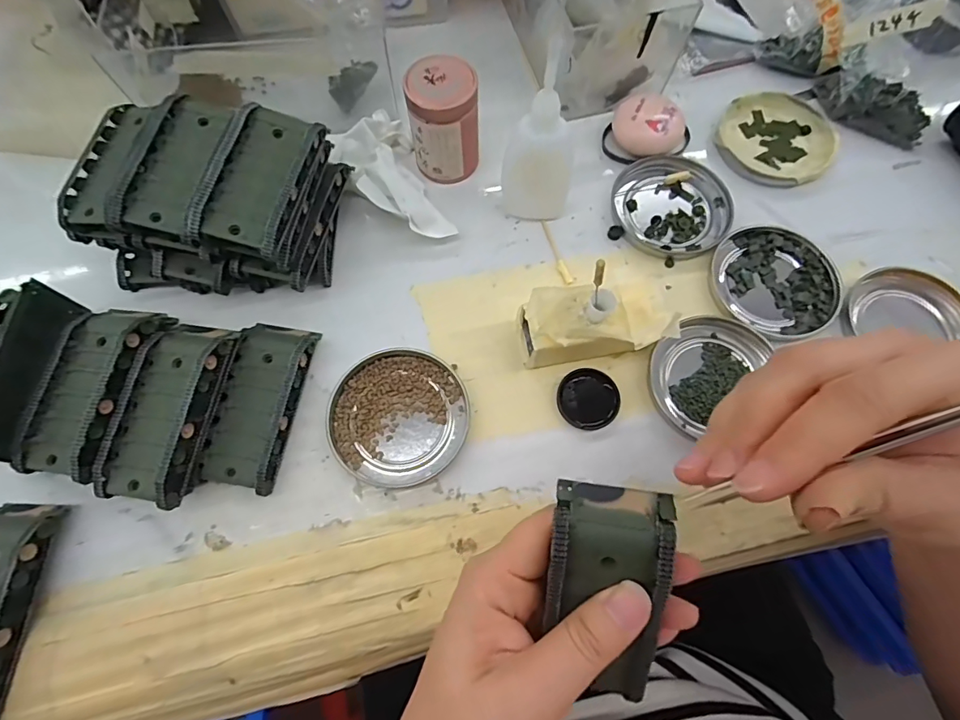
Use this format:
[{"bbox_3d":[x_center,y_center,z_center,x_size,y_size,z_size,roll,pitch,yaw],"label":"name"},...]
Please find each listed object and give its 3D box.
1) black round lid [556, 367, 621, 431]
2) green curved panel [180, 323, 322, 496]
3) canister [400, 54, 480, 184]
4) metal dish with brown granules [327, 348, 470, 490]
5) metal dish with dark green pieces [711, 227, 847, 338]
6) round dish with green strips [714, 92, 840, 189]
[{"bbox_3d":[0.064,0.023,0.276,0.036,0.006,0.035,0,71,-1],"label":"black round lid"},{"bbox_3d":[-0.127,0.024,0.268,0.042,0.019,0.097,8,71,2],"label":"green curved panel"},{"bbox_3d":[-0.023,-0.154,0.305,0.044,0.061,0.040,0,71,-1],"label":"canister"},{"bbox_3d":[-0.047,0.032,0.273,0.079,0.006,0.077,0,71,-1],"label":"metal dish with brown granules"},{"bbox_3d":[0.190,-0.052,0.301,0.079,0.007,0.073,0,71,-1],"label":"metal dish with dark green pieces"},{"bbox_3d":[0.212,-0.160,0.337,0.079,0.009,0.079,0,71,-1],"label":"round dish with green strips"}]

